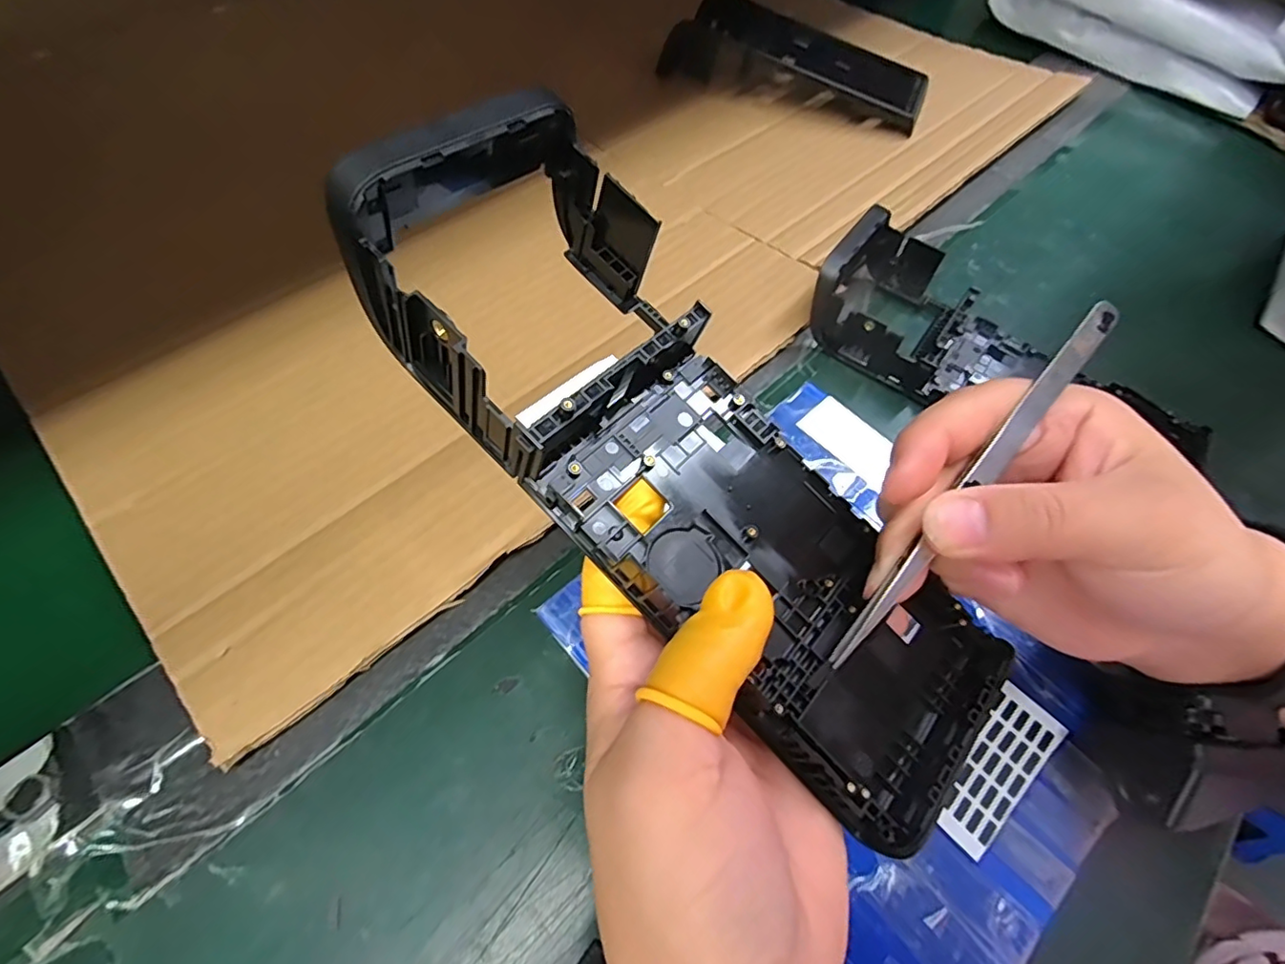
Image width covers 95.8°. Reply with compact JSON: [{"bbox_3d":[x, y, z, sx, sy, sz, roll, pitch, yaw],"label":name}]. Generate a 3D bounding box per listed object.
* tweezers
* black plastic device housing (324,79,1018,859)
[{"bbox_3d":[0.095,-0.001,0.163,0.007,0.006,0.130,38,84,20],"label":"tweezers"},{"bbox_3d":[0.015,-0.007,0.168,0.089,0.039,0.215,-42,94,-24],"label":"black plastic device housing"}]

